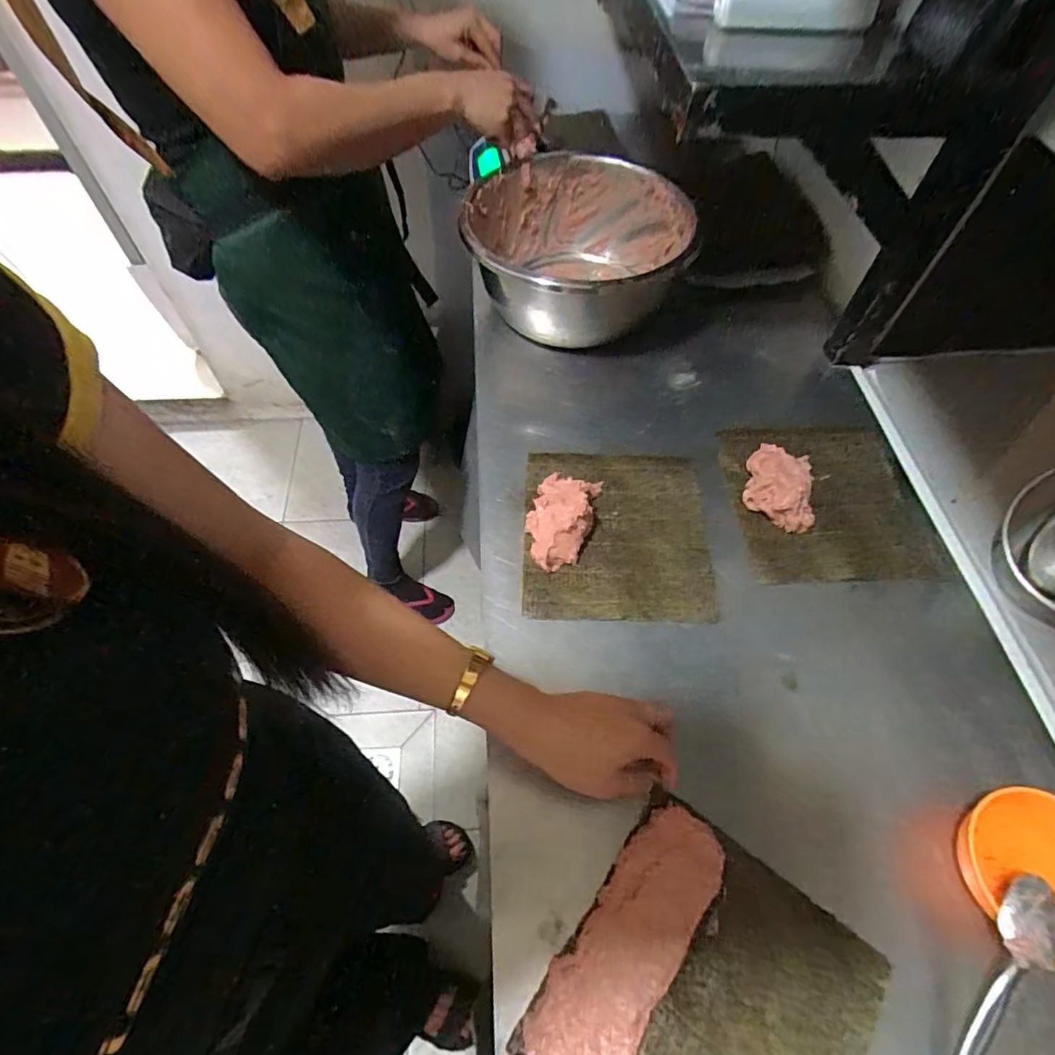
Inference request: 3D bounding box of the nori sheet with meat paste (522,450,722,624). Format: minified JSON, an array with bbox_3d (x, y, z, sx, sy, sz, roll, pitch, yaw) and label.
[{"bbox_3d":[0.091,-0.002,0.543,0.182,0.033,0.191,2,59,1],"label":"nori sheet with meat paste"}]

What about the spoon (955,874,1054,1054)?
[{"bbox_3d":[0.304,0.307,0.347,0.034,0.018,0.162,28,86,16],"label":"spoon"}]

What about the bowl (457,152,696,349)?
[{"bbox_3d":[0.059,-0.349,0.699,0.267,0.136,0.283,0,59,0],"label":"bowl"}]

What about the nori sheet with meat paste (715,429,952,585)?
[{"bbox_3d":[0.321,-0.034,0.575,0.200,0.032,0.190,-2,59,-1],"label":"nori sheet with meat paste"}]

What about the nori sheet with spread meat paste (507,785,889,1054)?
[{"bbox_3d":[0.119,0.320,0.356,0.183,0.017,0.197,35,65,19],"label":"nori sheet with spread meat paste"}]

